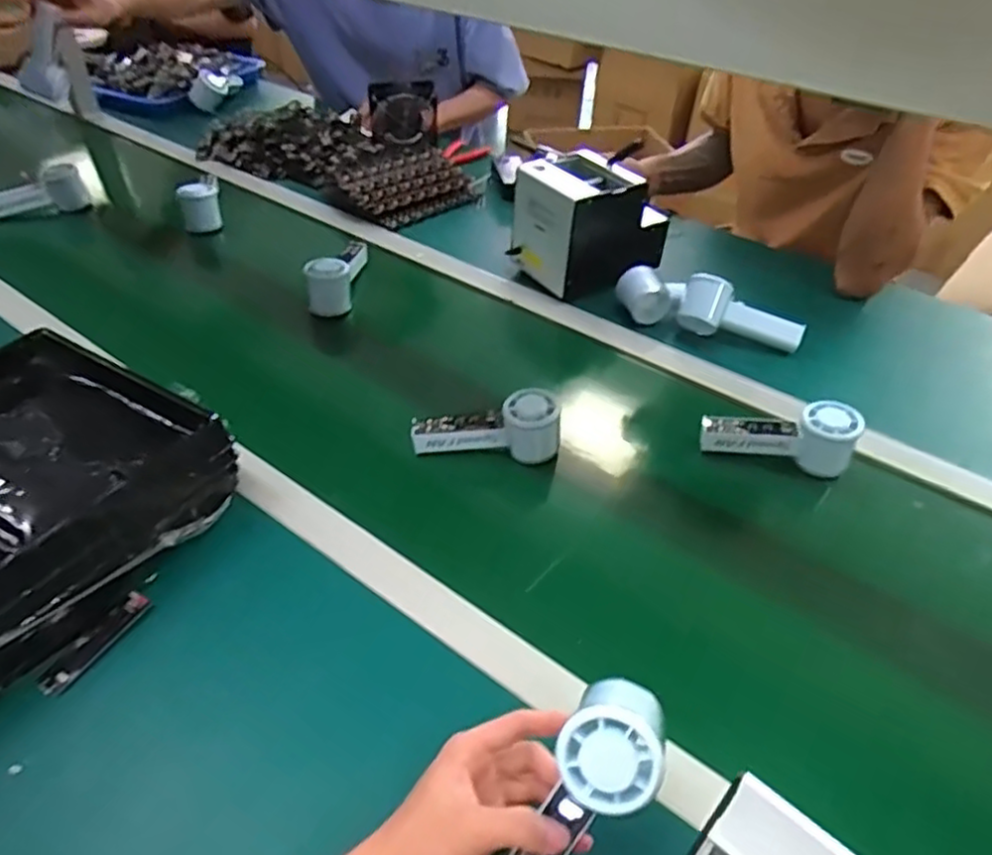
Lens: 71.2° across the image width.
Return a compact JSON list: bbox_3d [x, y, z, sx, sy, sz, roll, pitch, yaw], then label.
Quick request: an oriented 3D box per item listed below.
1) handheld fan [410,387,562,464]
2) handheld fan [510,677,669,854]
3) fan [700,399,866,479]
[{"bbox_3d":[-0.010,0.000,0.719,0.150,0.063,0.046,-3,42,-5],"label":"handheld fan"},{"bbox_3d":[0.047,0.227,0.407,0.059,0.149,0.056,33,9,30],"label":"handheld fan"},{"bbox_3d":[0.294,0.004,0.723,0.147,0.067,0.043,11,43,10],"label":"fan"}]

